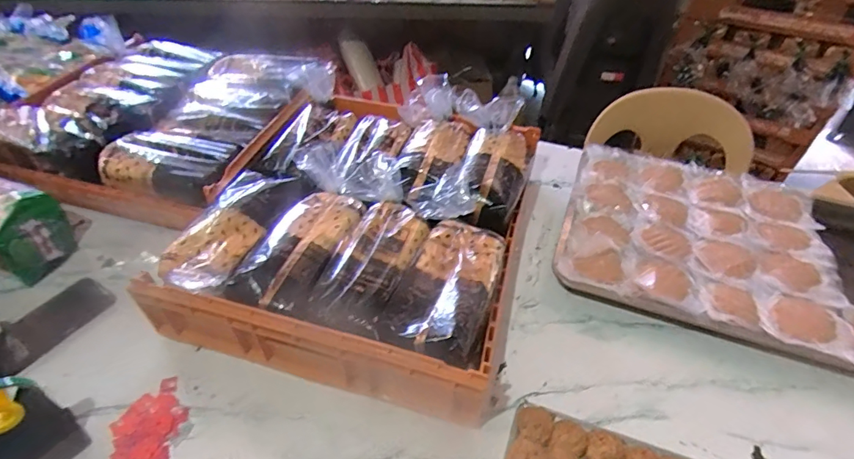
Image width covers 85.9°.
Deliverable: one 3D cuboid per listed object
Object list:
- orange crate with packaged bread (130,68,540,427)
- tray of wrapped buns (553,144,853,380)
[{"bbox_3d":[-0.098,-0.032,0.750,0.487,0.165,0.515,11,44,10],"label":"orange crate with packaged bread"},{"bbox_3d":[0.538,0.041,0.783,0.601,0.056,0.409,16,45,15],"label":"tray of wrapped buns"}]

